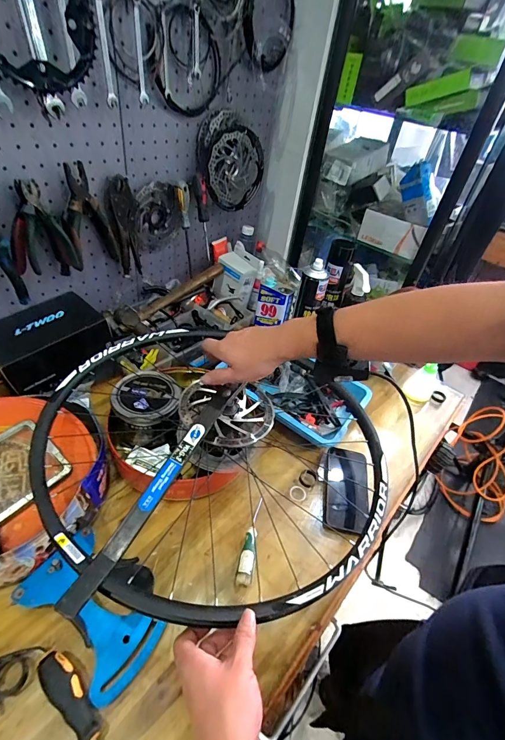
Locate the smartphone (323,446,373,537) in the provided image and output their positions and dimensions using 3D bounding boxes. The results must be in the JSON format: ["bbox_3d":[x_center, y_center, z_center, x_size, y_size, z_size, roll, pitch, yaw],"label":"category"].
[{"bbox_3d":[0.181,0.224,0.667,0.088,0.015,0.165,11,45,8],"label":"smartphone"}]

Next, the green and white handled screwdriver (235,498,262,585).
[{"bbox_3d":[-0.004,0.275,0.572,0.022,0.030,0.142,11,41,2],"label":"green and white handled screwdriver"}]

